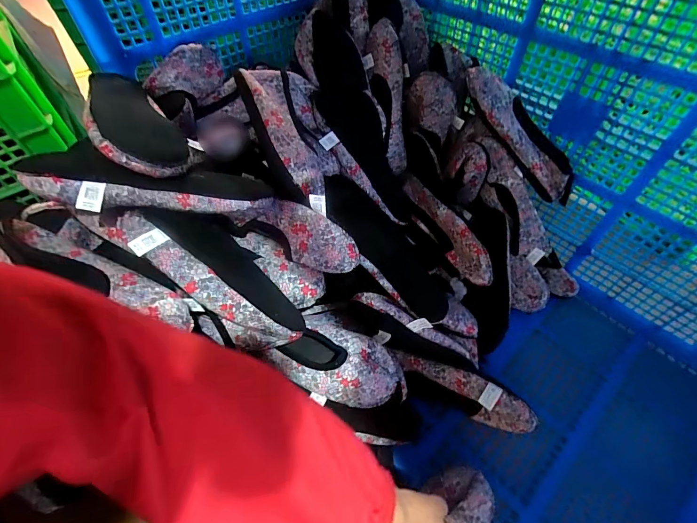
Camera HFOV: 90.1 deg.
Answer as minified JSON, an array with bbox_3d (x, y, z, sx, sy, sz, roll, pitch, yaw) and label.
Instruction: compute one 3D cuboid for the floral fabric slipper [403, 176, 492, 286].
[{"bbox_3d":[0.164,-0.066,0.606,0.034,0.056,0.244,-19,55,-11],"label":"floral fabric slipper"}]

